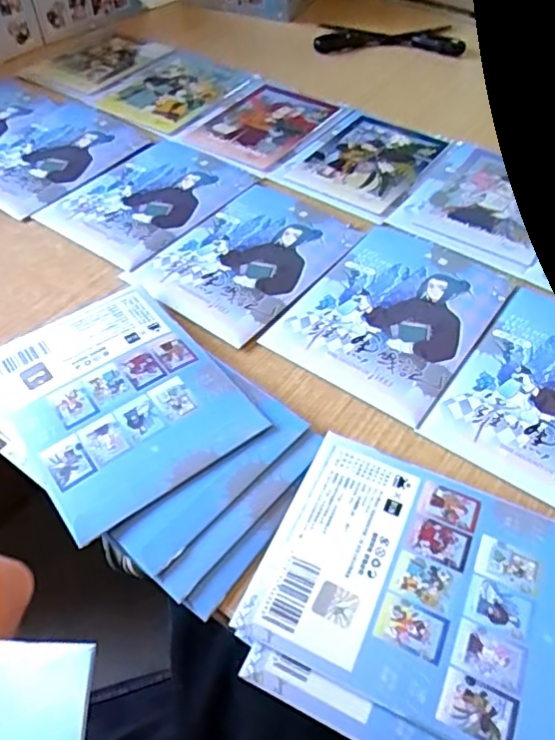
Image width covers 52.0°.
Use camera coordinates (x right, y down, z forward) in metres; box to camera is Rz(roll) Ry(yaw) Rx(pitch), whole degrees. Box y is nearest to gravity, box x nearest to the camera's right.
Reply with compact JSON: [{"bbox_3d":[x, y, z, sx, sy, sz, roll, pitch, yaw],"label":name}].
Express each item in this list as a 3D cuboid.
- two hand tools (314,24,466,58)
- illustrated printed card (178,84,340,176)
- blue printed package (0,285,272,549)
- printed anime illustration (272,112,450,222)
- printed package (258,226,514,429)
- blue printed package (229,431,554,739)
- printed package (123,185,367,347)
[{"bbox_3d":[0.124,-0.367,0.630,0.159,0.013,0.060,3,51,3],"label":"two hand tools"},{"bbox_3d":[-0.014,-0.222,0.511,0.103,0.005,0.126,27,56,21],"label":"illustrated printed card"},{"bbox_3d":[-0.089,0.014,0.314,0.107,0.011,0.139,-32,57,-23],"label":"blue printed package"},{"bbox_3d":[0.074,-0.178,0.475,0.102,0.004,0.134,29,57,22],"label":"printed anime illustration"},{"bbox_3d":[0.072,-0.036,0.358,0.106,0.007,0.133,30,57,23],"label":"printed package"},{"bbox_3d":[0.068,0.094,0.248,0.142,0.009,0.107,20,54,16],"label":"blue printed package"},{"bbox_3d":[-0.019,-0.083,0.399,0.102,0.006,0.141,31,58,23],"label":"printed package"}]

